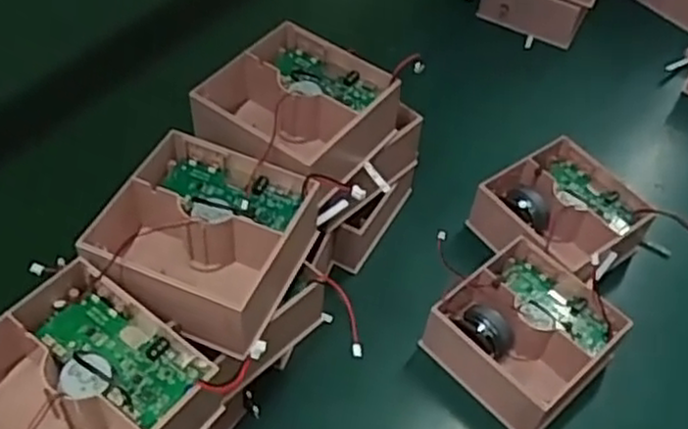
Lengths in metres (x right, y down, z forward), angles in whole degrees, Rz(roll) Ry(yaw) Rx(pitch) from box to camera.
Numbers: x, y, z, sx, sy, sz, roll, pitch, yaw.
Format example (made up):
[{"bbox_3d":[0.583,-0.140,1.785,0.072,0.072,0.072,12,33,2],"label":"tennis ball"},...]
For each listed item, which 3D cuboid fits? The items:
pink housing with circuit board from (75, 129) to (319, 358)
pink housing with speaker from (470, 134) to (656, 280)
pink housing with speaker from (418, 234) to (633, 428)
[{"bbox_3d":[-0.083,0.015,0.453,0.108,0.062,0.112,21,52,12],"label":"pink housing with circuit board"},{"bbox_3d":[0.171,0.007,0.610,0.107,0.053,0.107,-24,56,-22],"label":"pink housing with speaker"},{"bbox_3d":[0.127,0.085,0.542,0.108,0.052,0.106,36,57,23],"label":"pink housing with speaker"}]

